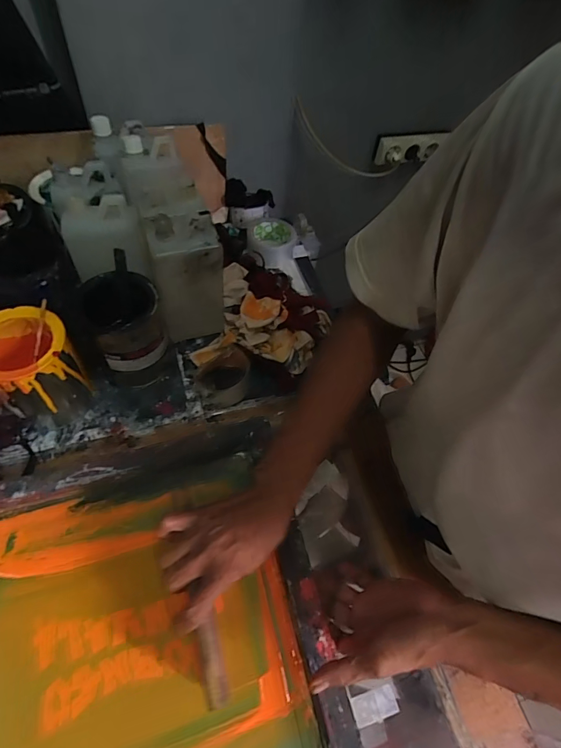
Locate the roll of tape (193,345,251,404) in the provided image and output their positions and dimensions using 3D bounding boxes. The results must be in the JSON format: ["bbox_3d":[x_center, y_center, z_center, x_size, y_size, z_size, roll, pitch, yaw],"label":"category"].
[{"bbox_3d":[-0.084,0.005,0.640,0.074,0.055,0.090,24,57,8],"label":"roll of tape"}]

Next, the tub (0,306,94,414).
[{"bbox_3d":[-0.329,-0.003,0.544,0.106,0.137,0.104,3,57,-5],"label":"tub"}]

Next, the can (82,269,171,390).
[{"bbox_3d":[-0.225,-0.055,0.607,0.097,0.155,0.105,3,57,-5],"label":"can"}]

